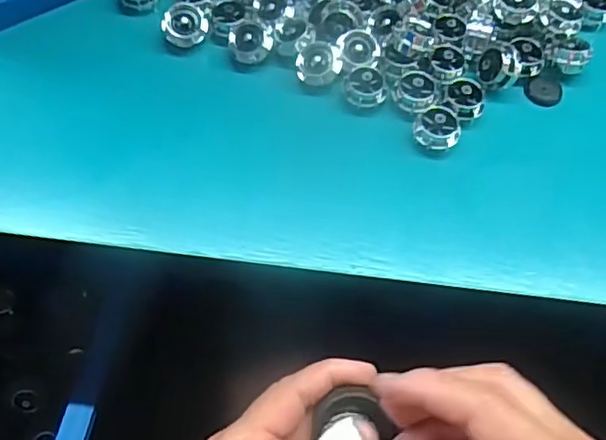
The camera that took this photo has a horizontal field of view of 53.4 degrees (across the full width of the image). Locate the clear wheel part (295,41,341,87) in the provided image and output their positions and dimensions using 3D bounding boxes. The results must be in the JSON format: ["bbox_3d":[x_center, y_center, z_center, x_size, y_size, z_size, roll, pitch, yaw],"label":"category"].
[{"bbox_3d":[0.009,-0.089,0.346,0.025,0.015,0.023,5,59,1],"label":"clear wheel part"}]

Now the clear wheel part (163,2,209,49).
[{"bbox_3d":[-0.069,-0.113,0.355,0.026,0.017,0.022,-8,60,-7],"label":"clear wheel part"}]

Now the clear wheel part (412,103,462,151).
[{"bbox_3d":[0.073,-0.048,0.328,0.024,0.017,0.026,1,59,-1],"label":"clear wheel part"}]

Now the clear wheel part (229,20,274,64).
[{"bbox_3d":[-0.030,-0.103,0.352,0.024,0.018,0.020,-4,60,-4],"label":"clear wheel part"}]

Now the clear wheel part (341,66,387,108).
[{"bbox_3d":[0.034,-0.073,0.338,0.025,0.015,0.022,13,60,6],"label":"clear wheel part"}]

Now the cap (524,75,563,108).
[{"bbox_3d":[0.142,-0.076,0.355,0.023,0.004,0.021,1,59,-1],"label":"cap"}]

